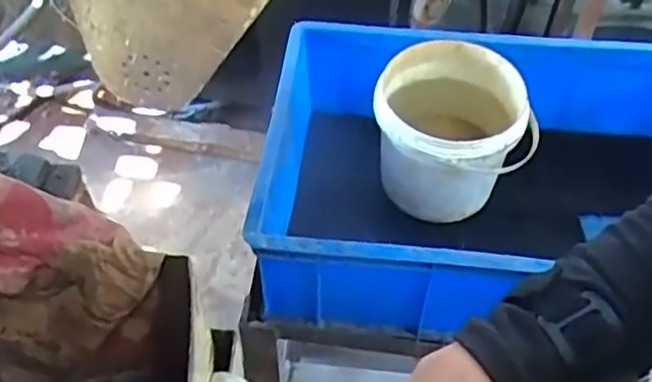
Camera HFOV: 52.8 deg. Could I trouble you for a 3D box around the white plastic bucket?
[{"bbox_3d":[0.133,-0.058,0.739,0.153,0.150,0.150,2,49,-2],"label":"white plastic bucket"}]

